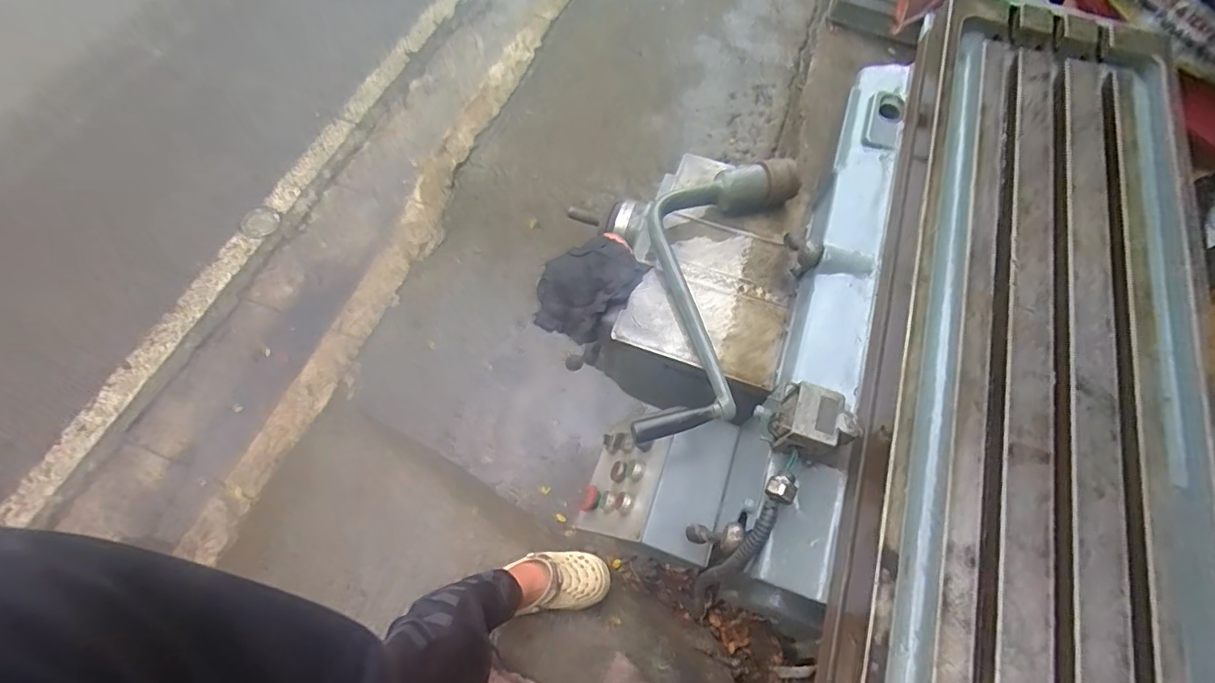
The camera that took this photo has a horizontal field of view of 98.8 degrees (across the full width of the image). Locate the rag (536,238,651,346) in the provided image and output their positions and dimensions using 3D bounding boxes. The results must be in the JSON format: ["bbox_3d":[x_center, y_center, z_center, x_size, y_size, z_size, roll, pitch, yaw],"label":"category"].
[{"bbox_3d":[-0.025,-0.079,0.679,0.129,0.076,0.149,29,66,10],"label":"rag"}]

